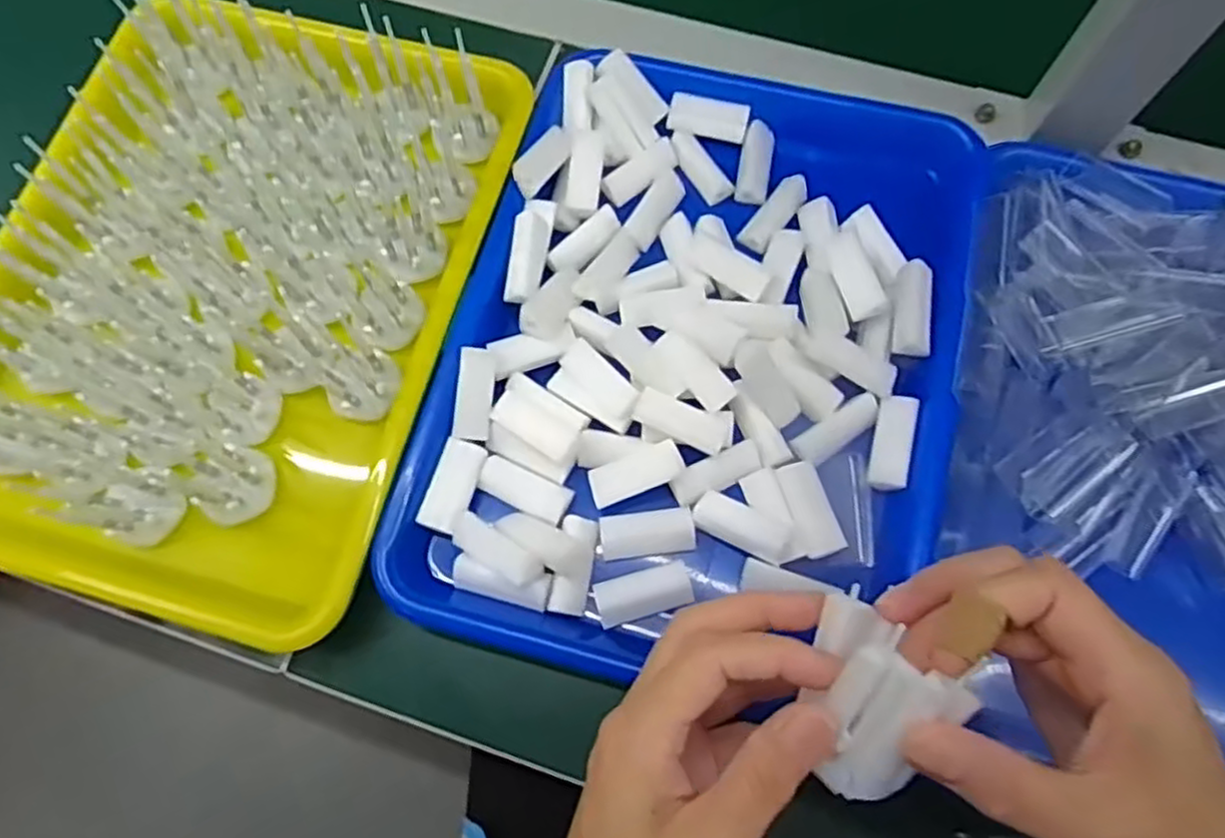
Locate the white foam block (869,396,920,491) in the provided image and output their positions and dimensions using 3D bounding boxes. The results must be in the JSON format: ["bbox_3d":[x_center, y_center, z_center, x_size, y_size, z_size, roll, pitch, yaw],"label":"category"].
[{"bbox_3d":[0.136,0.012,0.365,0.017,0.011,0.046,14,72,5],"label":"white foam block"}]

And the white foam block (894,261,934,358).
[{"bbox_3d":[0.154,-0.056,0.383,0.018,0.018,0.050,8,72,4],"label":"white foam block"}]

